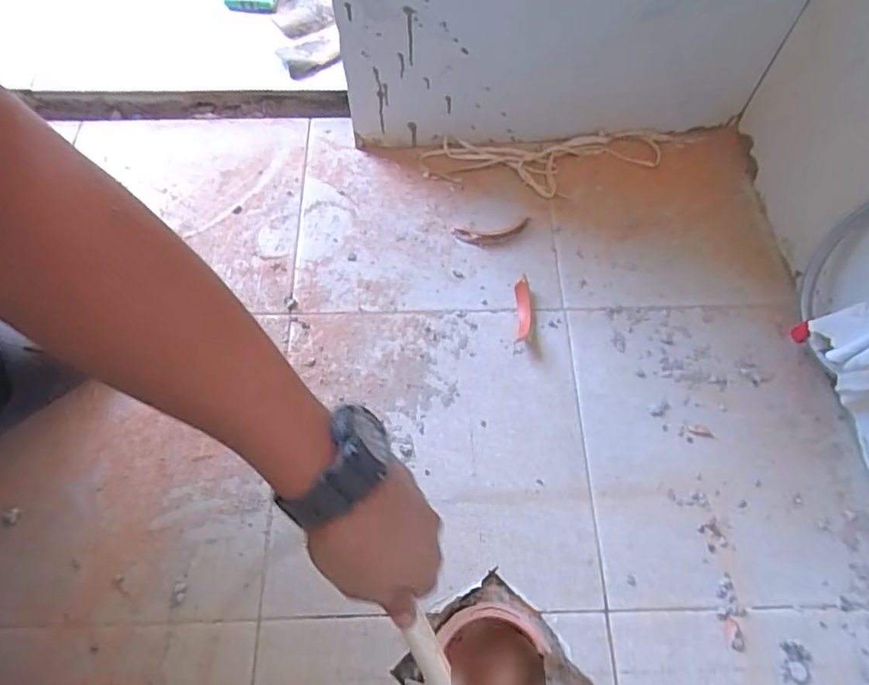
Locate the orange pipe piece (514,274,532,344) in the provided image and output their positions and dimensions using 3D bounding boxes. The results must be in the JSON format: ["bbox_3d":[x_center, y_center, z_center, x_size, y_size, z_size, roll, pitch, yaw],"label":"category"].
[{"bbox_3d":[0.096,-0.035,0.603,0.019,0.025,0.079,2,63,1],"label":"orange pipe piece"}]

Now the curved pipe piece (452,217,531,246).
[{"bbox_3d":[0.068,-0.126,0.656,0.090,0.005,0.031,-8,63,-4],"label":"curved pipe piece"}]

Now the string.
[{"bbox_3d":[0.135,-0.218,0.698,0.296,0.011,0.087,-4,63,-2],"label":"string"}]

